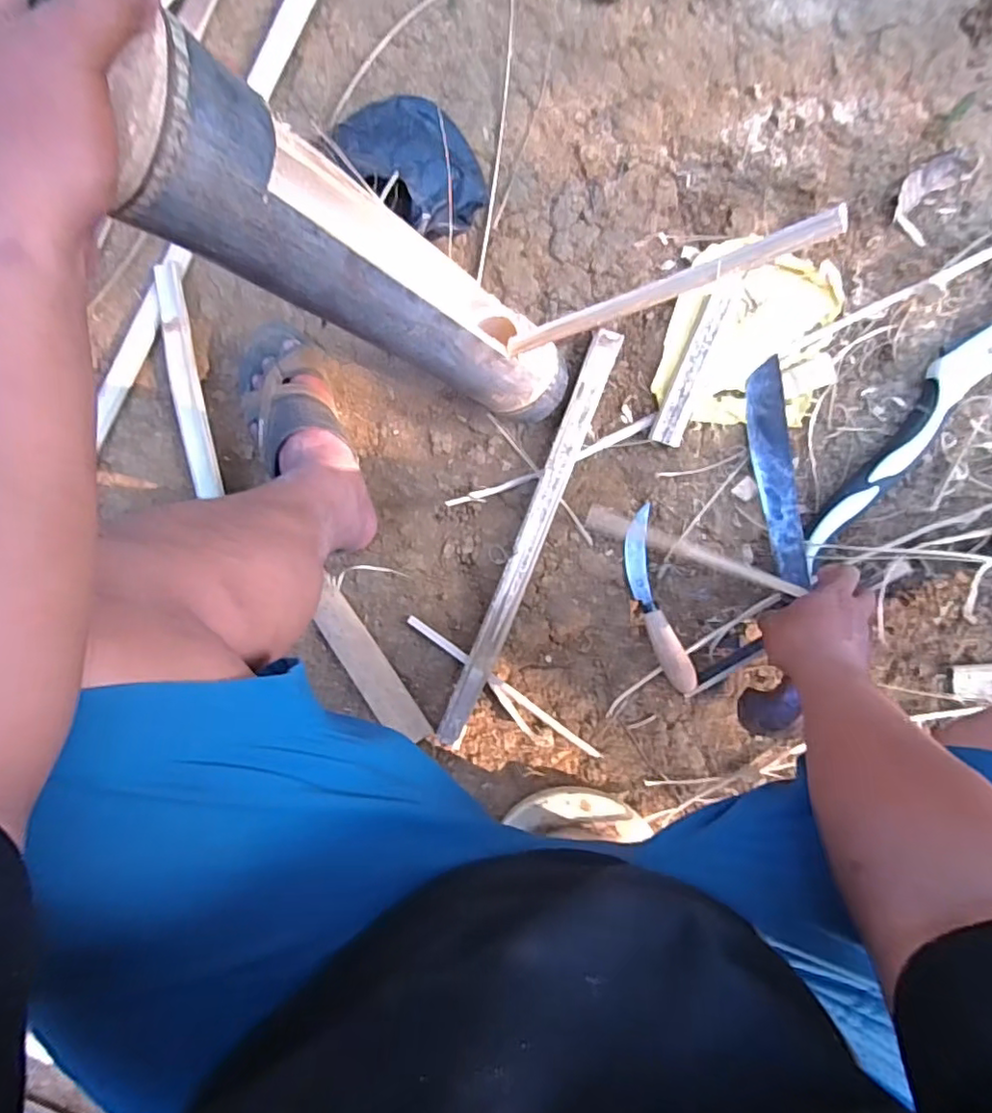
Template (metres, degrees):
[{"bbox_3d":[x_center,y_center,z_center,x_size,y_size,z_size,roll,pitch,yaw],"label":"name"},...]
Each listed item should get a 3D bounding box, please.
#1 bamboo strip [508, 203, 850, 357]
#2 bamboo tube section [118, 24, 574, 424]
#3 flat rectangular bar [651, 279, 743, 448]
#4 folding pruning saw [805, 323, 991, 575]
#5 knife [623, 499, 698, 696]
[{"bbox_3d":[0.115,-0.198,0.460,0.262,0.014,0.018,-6,90,40],"label":"bamboo strip"},{"bbox_3d":[-0.065,-0.199,0.456,0.064,0.434,0.099,3,92,28],"label":"bamboo tube section"},{"bbox_3d":[0.216,-0.209,0.653,0.031,0.015,0.184,21,93,6],"label":"flat rectangular bar"},{"bbox_3d":[0.507,-0.212,0.603,0.556,0.025,0.063,-45,86,6],"label":"folding pruning saw"},{"bbox_3d":[0.172,0.047,0.658,0.041,0.021,0.199,-16,76,7],"label":"knife"}]

